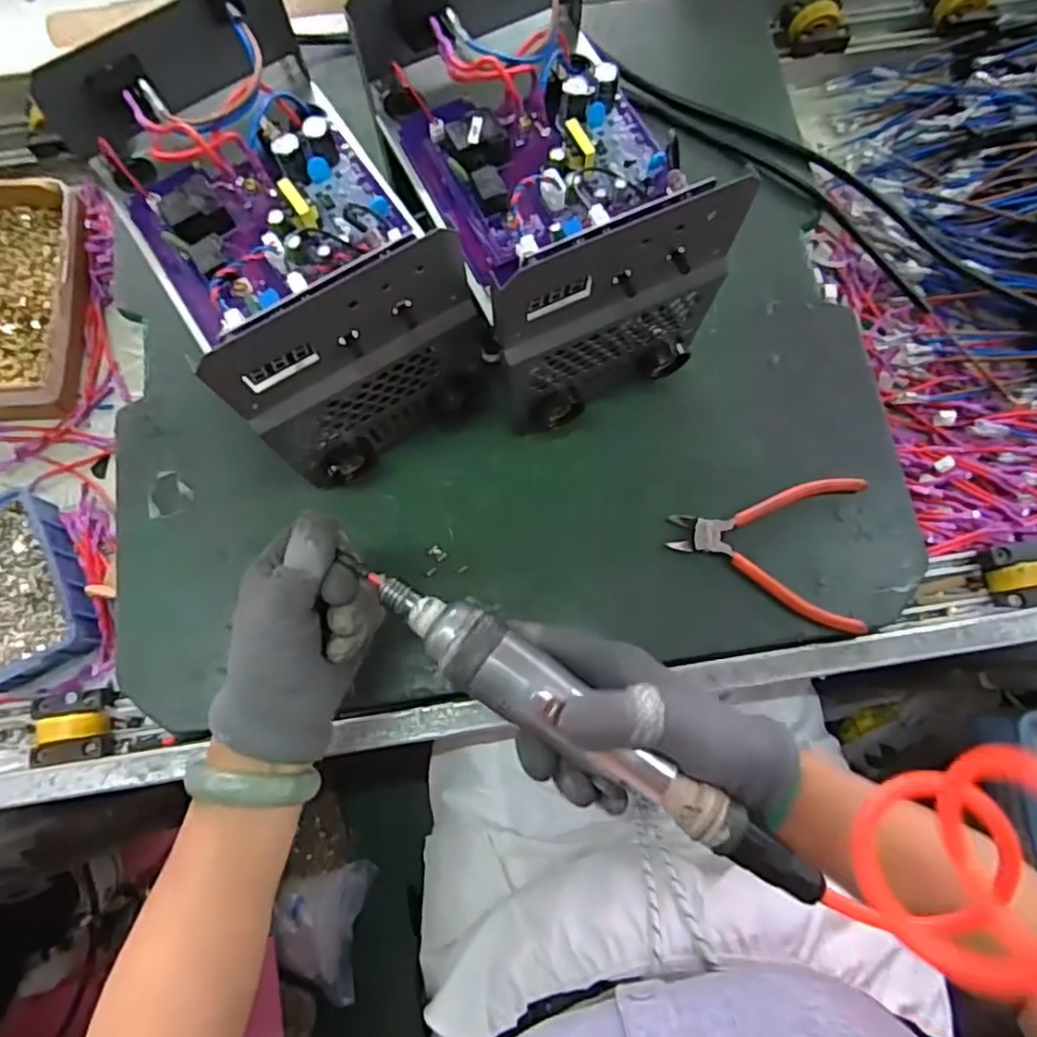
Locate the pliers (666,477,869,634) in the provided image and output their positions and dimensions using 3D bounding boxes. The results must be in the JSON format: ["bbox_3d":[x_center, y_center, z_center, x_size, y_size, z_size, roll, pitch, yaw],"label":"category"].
[{"bbox_3d":[0.182,0.017,0.488,0.139,0.015,0.109,9,76,2],"label":"pliers"}]

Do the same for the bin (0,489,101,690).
[{"bbox_3d":[-0.415,0.060,0.550,0.101,0.050,0.149,-27,78,-6],"label":"bin"}]

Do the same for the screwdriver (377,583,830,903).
[{"bbox_3d":[0.037,0.109,0.343,0.259,0.033,0.038,34,79,7],"label":"screwdriver"}]

